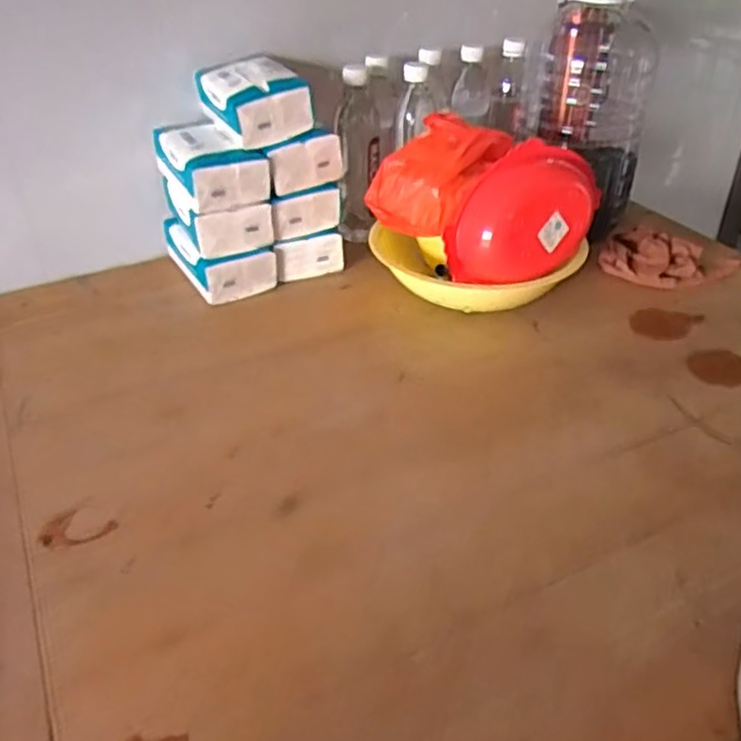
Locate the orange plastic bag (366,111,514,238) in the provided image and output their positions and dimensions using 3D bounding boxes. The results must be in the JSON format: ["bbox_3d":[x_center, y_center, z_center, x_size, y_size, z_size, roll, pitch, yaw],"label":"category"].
[{"bbox_3d":[0.080,-0.223,0.809,0.120,0.086,0.137,29,46,35],"label":"orange plastic bag"}]

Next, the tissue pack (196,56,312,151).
[{"bbox_3d":[-0.138,-0.322,0.839,0.101,0.066,0.136,-18,39,-21],"label":"tissue pack"}]

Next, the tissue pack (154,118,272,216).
[{"bbox_3d":[-0.191,-0.248,0.842,0.100,0.064,0.145,-18,39,-21],"label":"tissue pack"}]

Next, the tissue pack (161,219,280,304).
[{"bbox_3d":[-0.192,-0.148,0.911,0.095,0.054,0.146,-19,39,-23],"label":"tissue pack"}]

